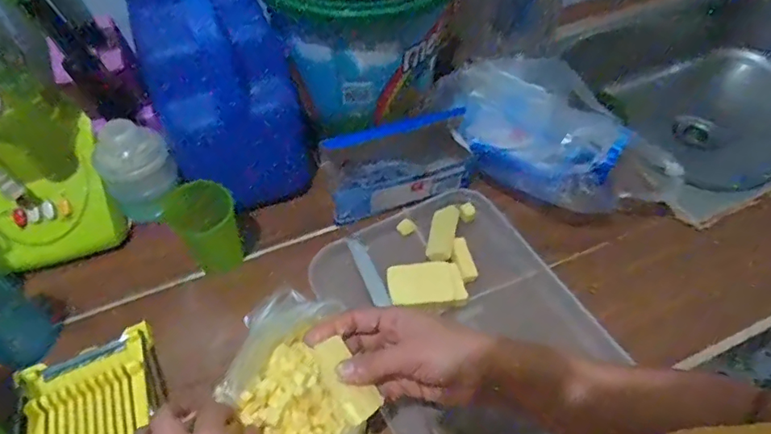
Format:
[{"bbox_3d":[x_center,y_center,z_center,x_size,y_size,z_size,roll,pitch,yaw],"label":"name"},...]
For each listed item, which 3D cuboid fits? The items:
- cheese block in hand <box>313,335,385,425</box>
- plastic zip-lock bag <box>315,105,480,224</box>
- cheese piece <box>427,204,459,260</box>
[{"bbox_3d":[-0.030,0.122,0.385,0.030,0.017,0.064,-30,70,-21],"label":"cheese block in hand"},{"bbox_3d":[0.015,-0.066,0.608,0.170,0.095,0.069,-14,55,-11],"label":"plastic zip-lock bag"},{"bbox_3d":[0.067,0.018,0.595,0.030,0.015,0.072,11,54,7],"label":"cheese piece"}]

